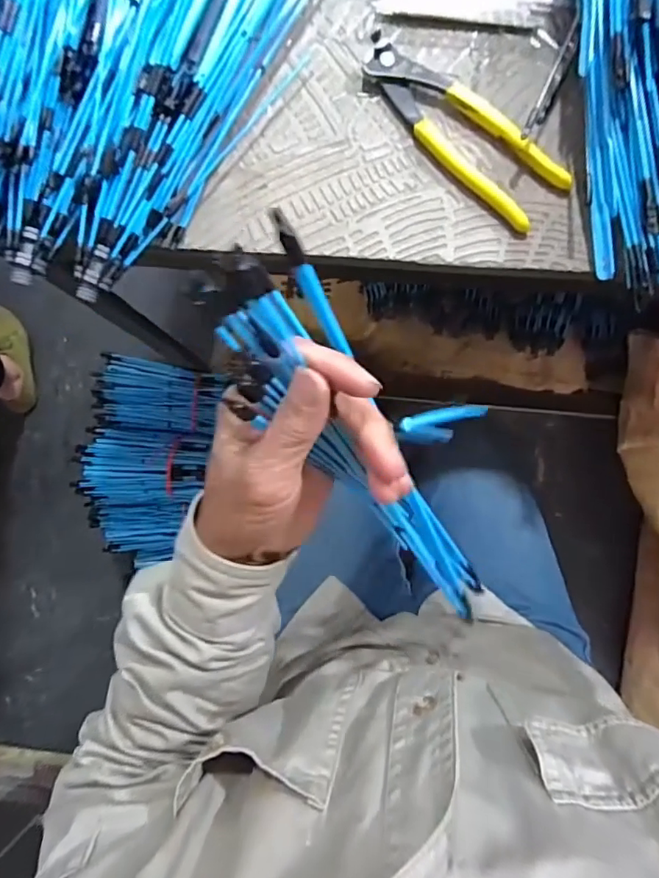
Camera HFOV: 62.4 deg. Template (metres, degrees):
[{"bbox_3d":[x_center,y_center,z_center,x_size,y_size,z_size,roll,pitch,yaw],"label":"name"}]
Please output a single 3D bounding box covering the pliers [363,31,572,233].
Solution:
[{"bbox_3d":[0.087,-0.220,0.381,0.173,0.015,0.052,44,89,6],"label":"pliers"}]

